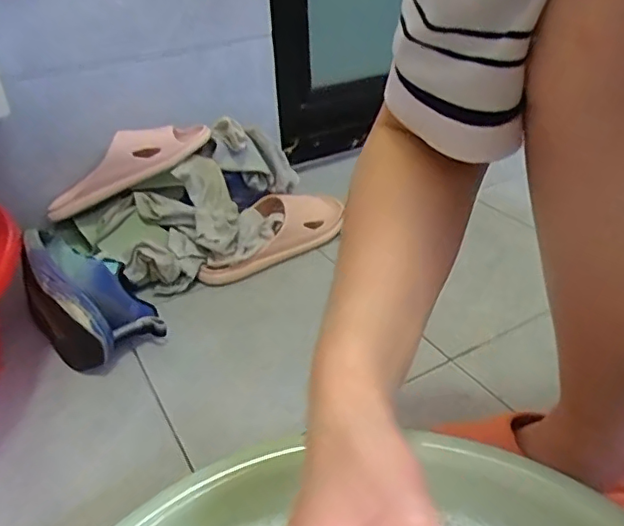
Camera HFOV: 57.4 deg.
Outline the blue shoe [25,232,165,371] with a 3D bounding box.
[{"bbox_3d":[-0.283,0.042,0.700,0.111,0.108,0.195,-28,38,-33],"label":"blue shoe"}]

